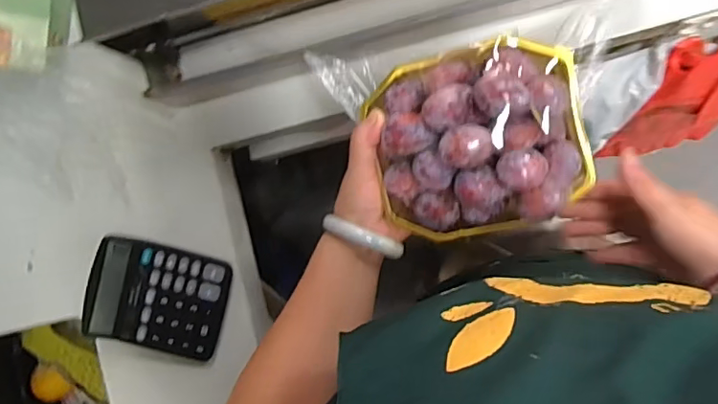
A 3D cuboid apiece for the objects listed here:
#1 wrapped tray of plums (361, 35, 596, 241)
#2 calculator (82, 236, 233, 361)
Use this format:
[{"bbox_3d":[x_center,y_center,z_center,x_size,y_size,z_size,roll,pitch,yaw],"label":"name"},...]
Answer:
[{"bbox_3d":[0.089,-0.046,0.392,0.143,0.052,0.135,-14,90,9],"label":"wrapped tray of plums"},{"bbox_3d":[-0.229,0.110,0.607,0.150,0.032,0.123,16,94,8],"label":"calculator"}]

